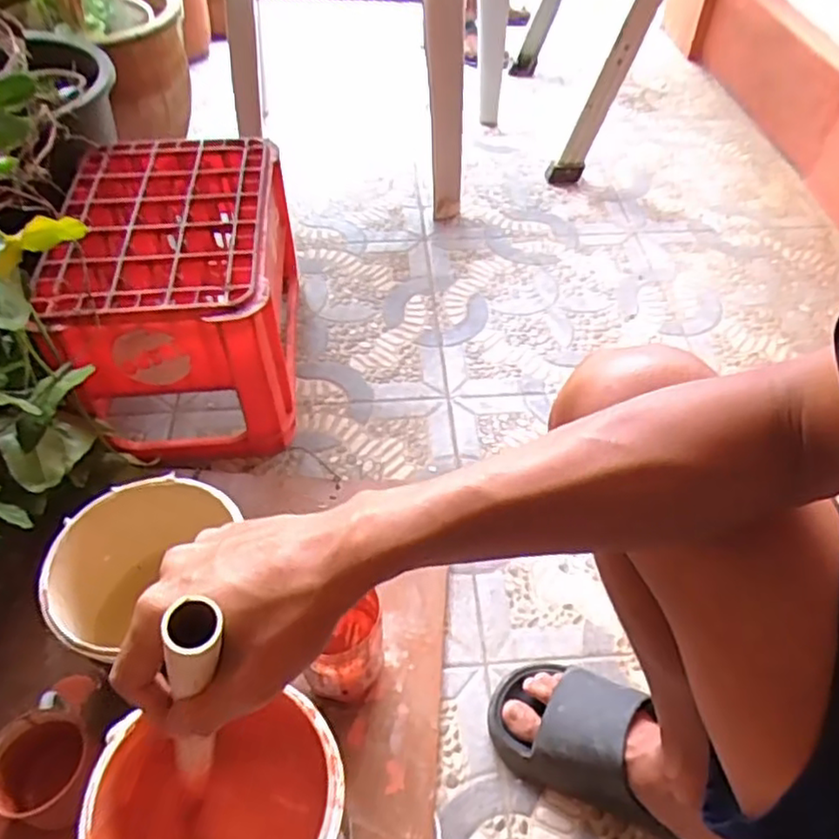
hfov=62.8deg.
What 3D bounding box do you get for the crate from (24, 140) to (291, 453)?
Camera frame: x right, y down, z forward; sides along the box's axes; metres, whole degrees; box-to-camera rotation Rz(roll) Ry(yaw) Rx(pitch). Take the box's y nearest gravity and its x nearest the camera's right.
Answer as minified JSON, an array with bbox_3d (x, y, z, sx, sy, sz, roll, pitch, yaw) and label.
[{"bbox_3d":[-0.316,-0.163,0.944,0.263,0.255,0.399,-3,50,-5],"label":"crate"}]

